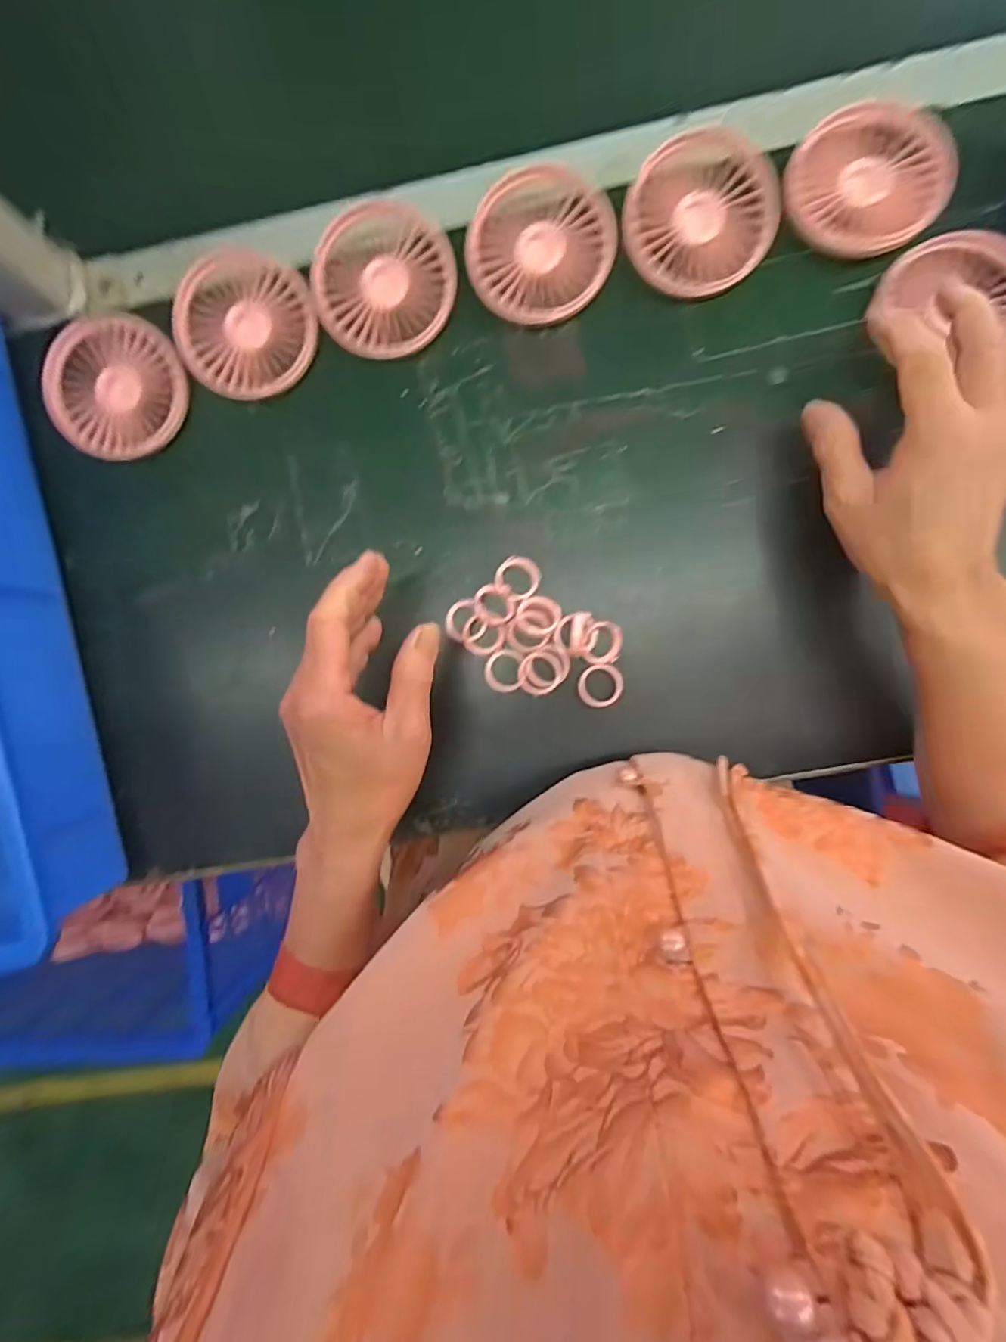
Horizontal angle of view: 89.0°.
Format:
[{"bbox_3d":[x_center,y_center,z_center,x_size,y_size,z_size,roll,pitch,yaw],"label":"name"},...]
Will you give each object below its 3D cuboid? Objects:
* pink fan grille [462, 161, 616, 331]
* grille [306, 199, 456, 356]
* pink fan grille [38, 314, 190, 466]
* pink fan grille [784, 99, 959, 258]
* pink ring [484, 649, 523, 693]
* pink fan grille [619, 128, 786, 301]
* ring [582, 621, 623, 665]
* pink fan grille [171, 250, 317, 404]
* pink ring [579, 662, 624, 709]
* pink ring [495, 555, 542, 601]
[{"bbox_3d":[0.025,-0.273,0.325,0.089,0.011,0.095,0,90,3],"label":"pink fan grille"},{"bbox_3d":[-0.077,-0.256,0.332,0.089,0.011,0.092,0,90,3],"label":"grille"},{"bbox_3d":[-0.261,-0.193,0.343,0.091,0.016,0.091,0,90,3],"label":"pink fan grille"},{"bbox_3d":[0.222,-0.301,0.313,0.092,0.013,0.088,0,90,3],"label":"pink fan grille"},{"bbox_3d":[0.000,0.000,0.342,0.025,0.005,0.028,3,91,3],"label":"pink ring"},{"bbox_3d":[0.121,-0.282,0.317,0.091,0.015,0.089,0,90,3],"label":"pink fan grille"},{"bbox_3d":[0.065,-0.018,0.334,0.026,0.005,0.027,0,90,3],"label":"ring"},{"bbox_3d":[-0.171,-0.233,0.340,0.090,0.013,0.093,0,90,3],"label":"pink fan grille"},{"bbox_3d":[0.065,0.010,0.336,0.029,0.004,0.029,0,90,3],"label":"pink ring"},{"bbox_3d":[0.011,-0.063,0.340,0.030,0.010,0.027,38,92,2],"label":"pink ring"}]

